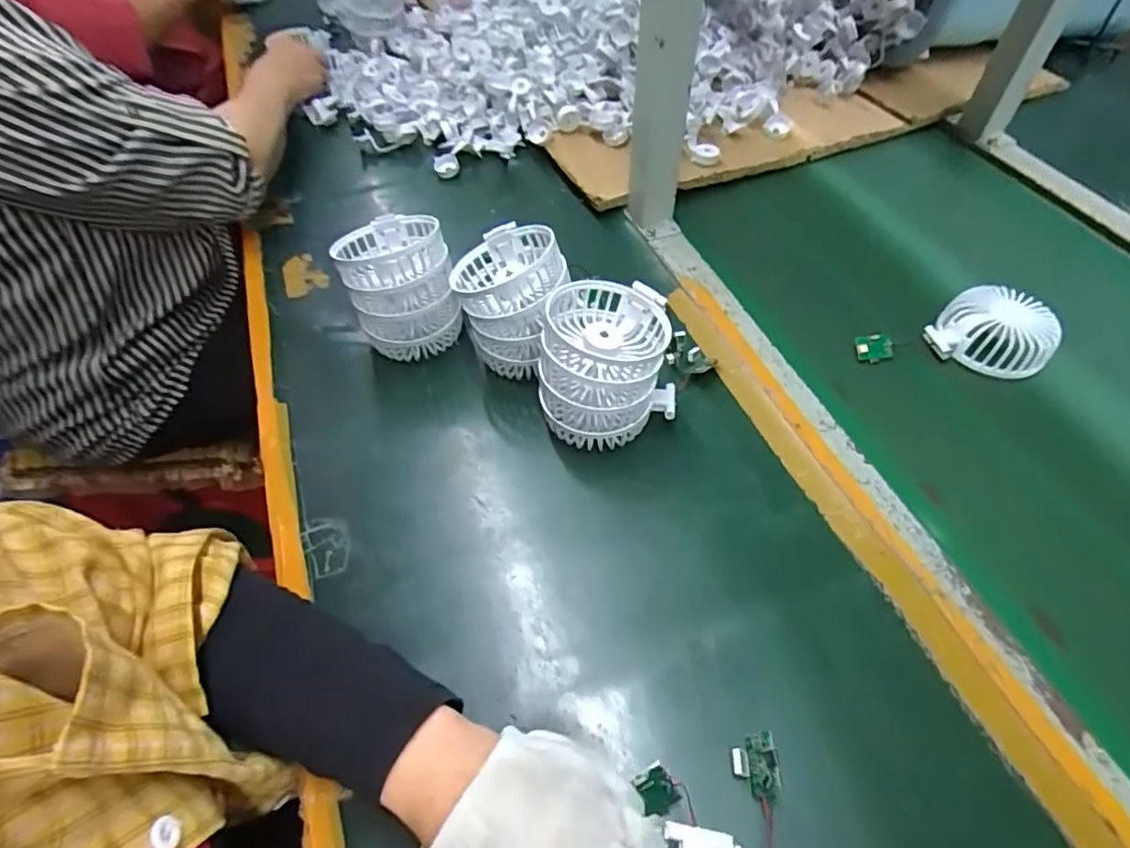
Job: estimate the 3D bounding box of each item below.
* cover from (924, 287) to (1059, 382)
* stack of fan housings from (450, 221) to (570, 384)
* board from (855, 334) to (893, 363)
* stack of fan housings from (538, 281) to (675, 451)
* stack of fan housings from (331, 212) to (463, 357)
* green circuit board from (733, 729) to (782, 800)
[{"bbox_3d":[0.369,-0.082,0.505,0.085,0.043,0.076,36,63,27],"label":"cover"},{"bbox_3d":[-0.045,-0.103,0.507,0.091,0.111,0.095,-11,53,-4],"label":"stack of fan housings"},{"bbox_3d":[0.272,-0.066,0.521,0.032,0.005,0.023,-6,95,-4],"label":"board"},{"bbox_3d":[0.032,-0.044,0.461,0.103,0.102,0.093,-4,53,1],"label":"stack of fan housings"},{"bbox_3d":[-0.142,-0.117,0.524,0.089,0.107,0.086,-15,53,-7],"label":"stack of fan housings"},{"bbox_3d":[0.105,0.189,0.330,0.024,0.017,0.031,2,53,6],"label":"green circuit board"}]

